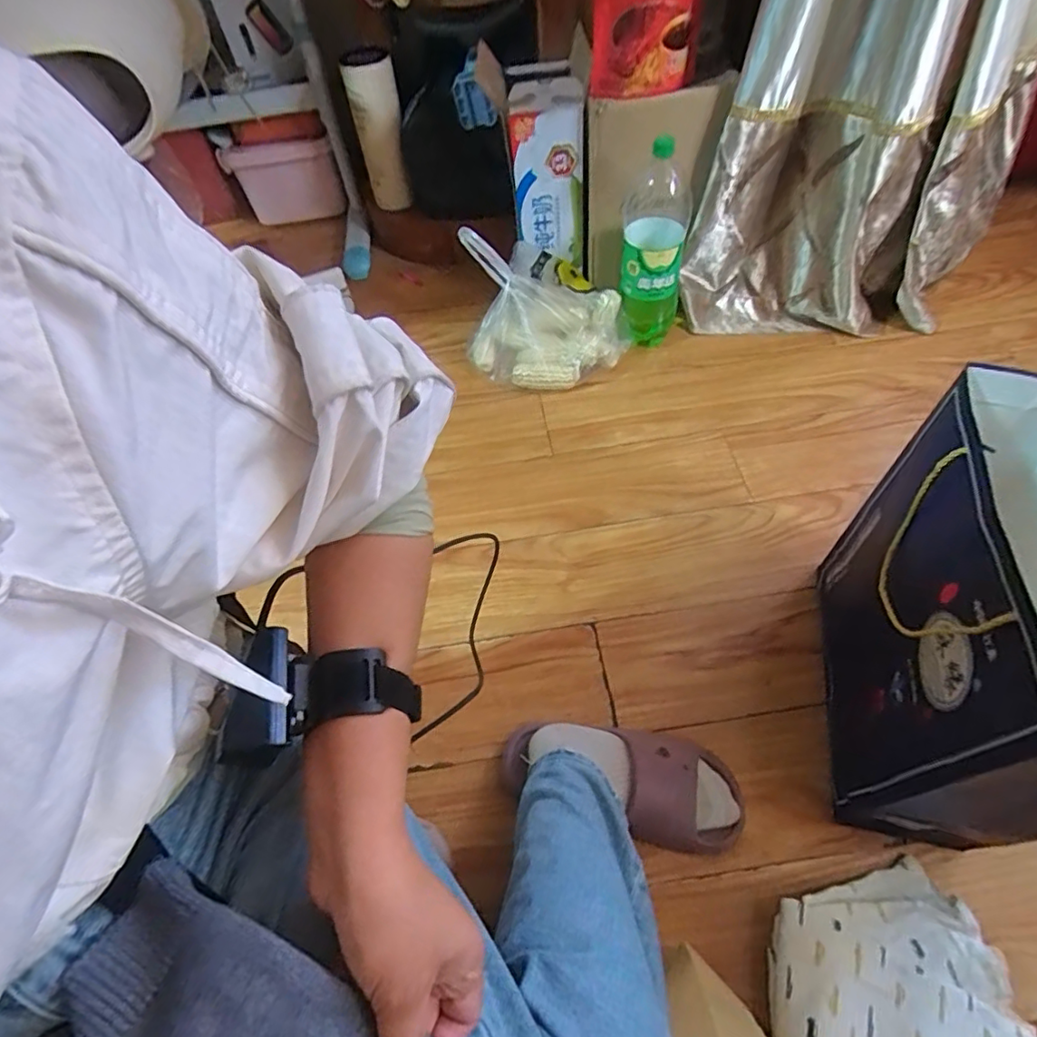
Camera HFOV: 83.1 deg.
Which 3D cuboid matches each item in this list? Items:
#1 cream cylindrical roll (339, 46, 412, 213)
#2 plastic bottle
[{"bbox_3d":[-0.284,-0.789,1.199,0.094,0.269,0.102,-2,57,4],"label":"cream cylindrical roll"},{"bbox_3d":[0.224,-0.432,0.979,0.108,0.313,0.110,8,58,10],"label":"plastic bottle"}]

